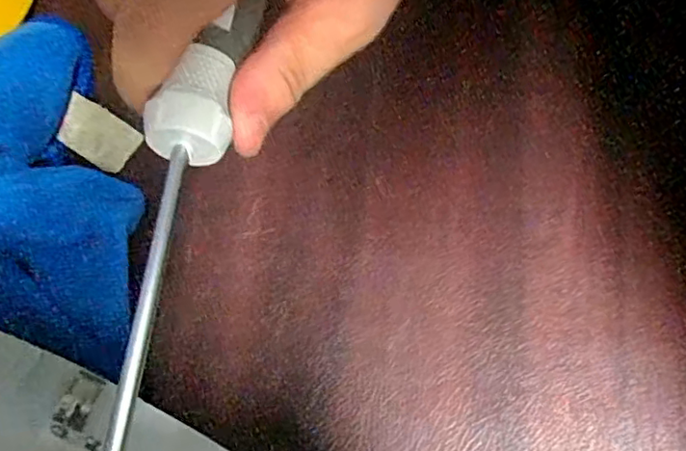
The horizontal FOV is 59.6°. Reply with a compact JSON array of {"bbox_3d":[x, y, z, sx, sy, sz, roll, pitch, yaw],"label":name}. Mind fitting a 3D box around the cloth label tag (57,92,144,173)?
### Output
[{"bbox_3d":[-0.139,-0.051,0.339,0.041,0.005,0.028,33,87,-17],"label":"cloth label tag"}]

